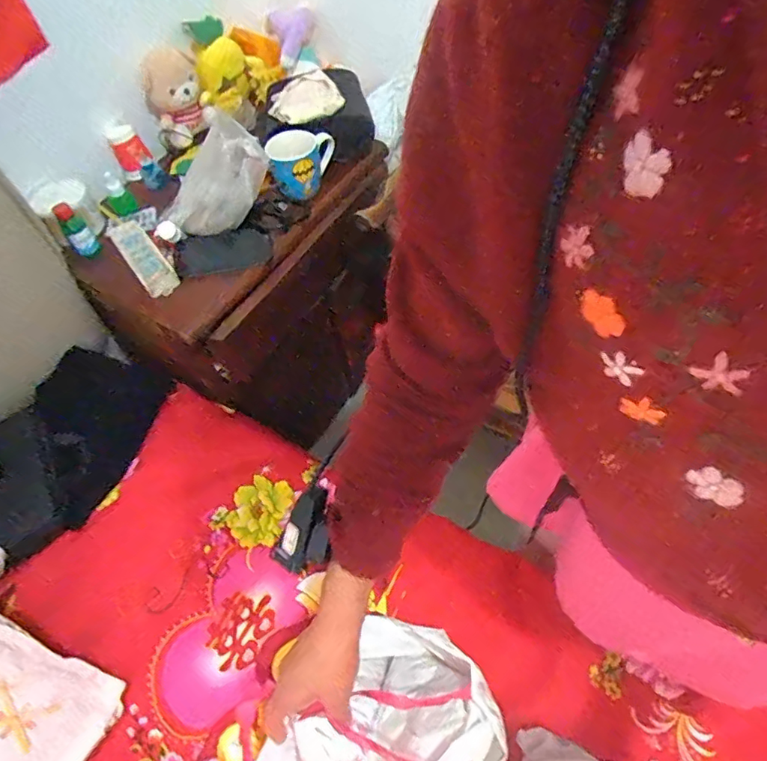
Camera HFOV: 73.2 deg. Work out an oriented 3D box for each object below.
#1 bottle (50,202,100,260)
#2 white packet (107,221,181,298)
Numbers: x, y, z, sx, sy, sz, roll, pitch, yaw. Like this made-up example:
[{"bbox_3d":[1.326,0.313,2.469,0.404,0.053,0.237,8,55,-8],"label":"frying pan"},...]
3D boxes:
[{"bbox_3d":[-0.528,-0.259,0.886,0.042,0.112,0.046,-33,60,-16],"label":"bottle"},{"bbox_3d":[-0.417,-0.215,0.891,0.057,0.042,0.202,-34,60,-17],"label":"white packet"}]

